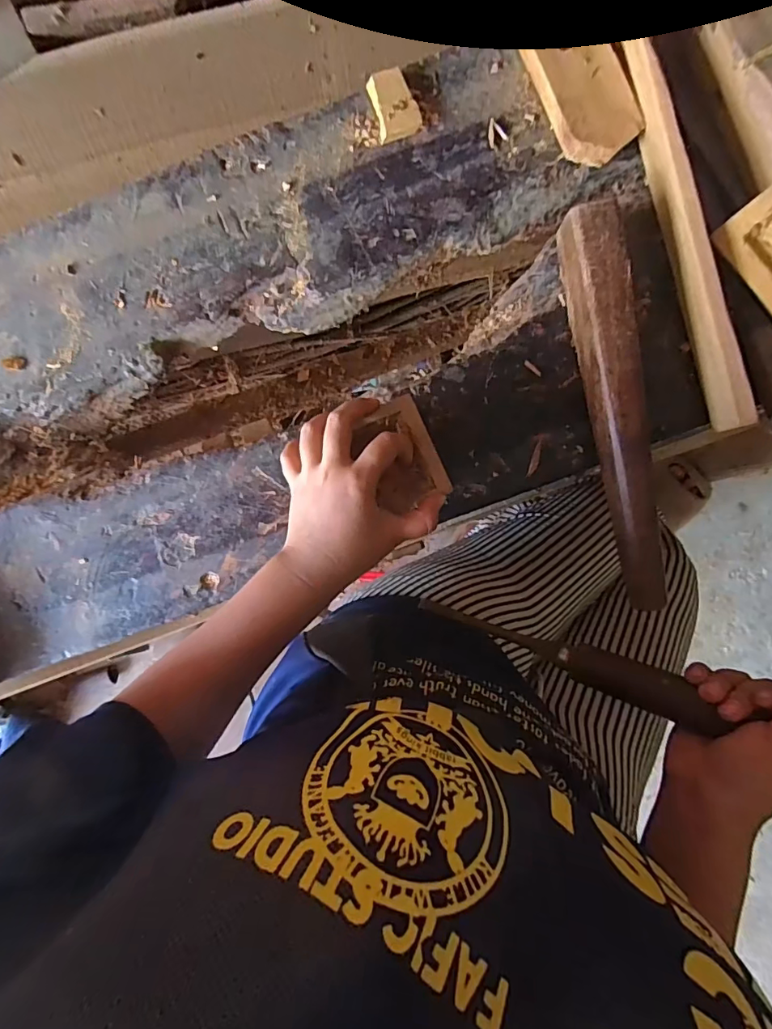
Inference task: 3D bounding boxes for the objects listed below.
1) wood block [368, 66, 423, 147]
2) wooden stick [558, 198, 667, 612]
[{"bbox_3d":[0.007,-0.360,0.423,0.037,0.014,0.053,-16,91,4],"label":"wood block"},{"bbox_3d":[0.197,-0.085,0.409,0.037,0.038,0.328,-11,94,4],"label":"wooden stick"}]

